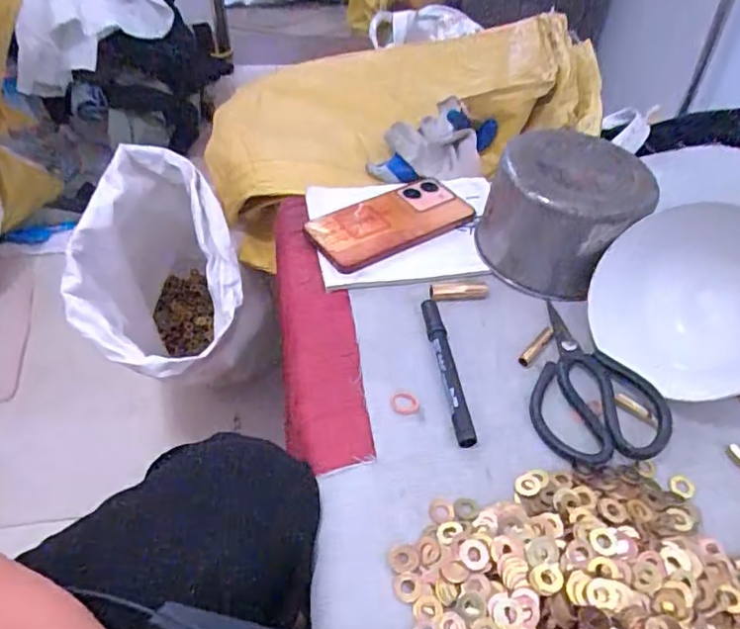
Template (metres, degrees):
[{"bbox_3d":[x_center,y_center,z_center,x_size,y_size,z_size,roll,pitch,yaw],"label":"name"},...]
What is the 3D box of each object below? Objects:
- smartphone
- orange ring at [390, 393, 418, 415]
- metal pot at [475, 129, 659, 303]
[{"bbox_3d":[0.023,-0.094,0.568,0.168,0.009,0.075,-25,67,-24],"label":"smartphone"},{"bbox_3d":[0.026,0.066,0.429,0.021,0.004,0.017,16,46,12],"label":"orange ring"},{"bbox_3d":[0.175,-0.094,0.523,0.131,0.102,0.126,2,45,-2],"label":"metal pot"}]

